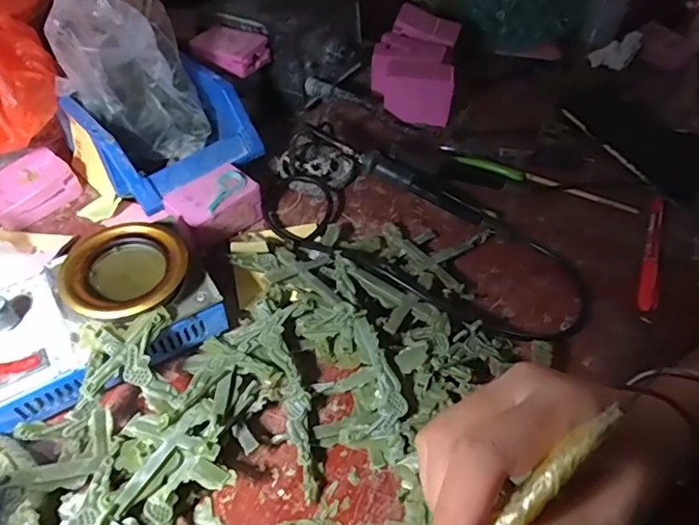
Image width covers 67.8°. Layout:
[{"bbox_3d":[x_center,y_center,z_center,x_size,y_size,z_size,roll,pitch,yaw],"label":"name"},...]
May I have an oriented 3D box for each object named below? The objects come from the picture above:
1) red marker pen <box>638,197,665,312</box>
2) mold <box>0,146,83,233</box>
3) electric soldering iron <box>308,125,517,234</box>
[{"bbox_3d":[0.252,-0.011,0.434,0.012,0.015,0.125,20,52,14],"label":"red marker pen"},{"bbox_3d":[-0.277,-0.064,0.447,0.049,0.023,0.070,32,56,22],"label":"mold"},{"bbox_3d":[0.050,-0.075,0.459,0.194,0.014,0.021,28,54,3],"label":"electric soldering iron"}]

